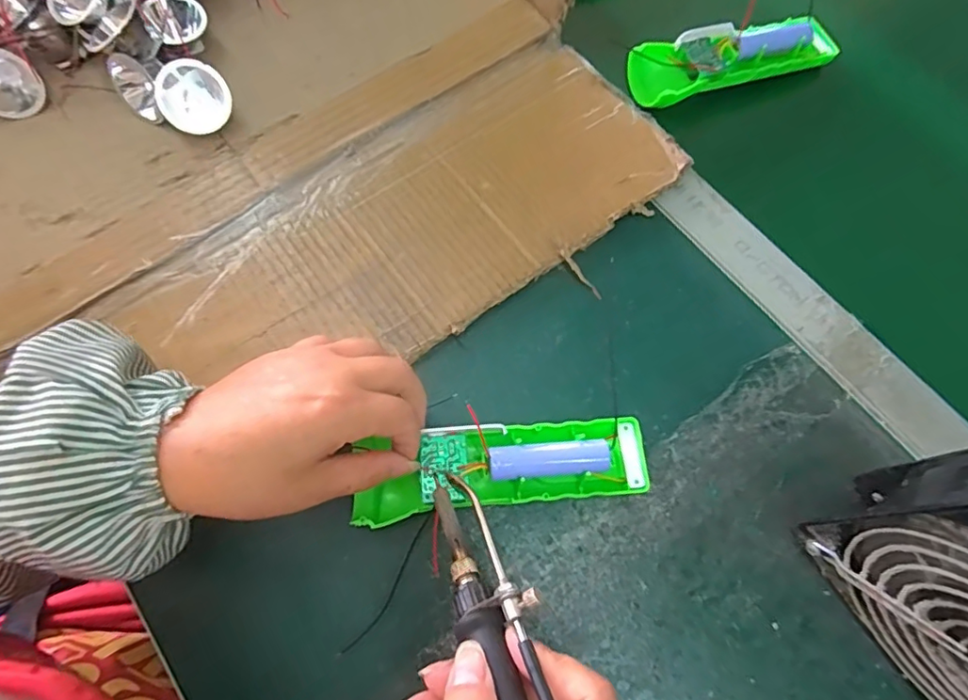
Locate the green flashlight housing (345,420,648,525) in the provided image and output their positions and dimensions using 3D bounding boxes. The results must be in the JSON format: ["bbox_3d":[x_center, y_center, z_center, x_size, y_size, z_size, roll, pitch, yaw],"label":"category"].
[{"bbox_3d":[0.010,0.064,0.303,0.159,0.026,0.044,-7,70,-5],"label":"green flashlight housing"}]

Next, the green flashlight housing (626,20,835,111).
[{"bbox_3d":[0.190,-0.220,0.414,0.162,0.019,0.049,-14,71,-6],"label":"green flashlight housing"}]

